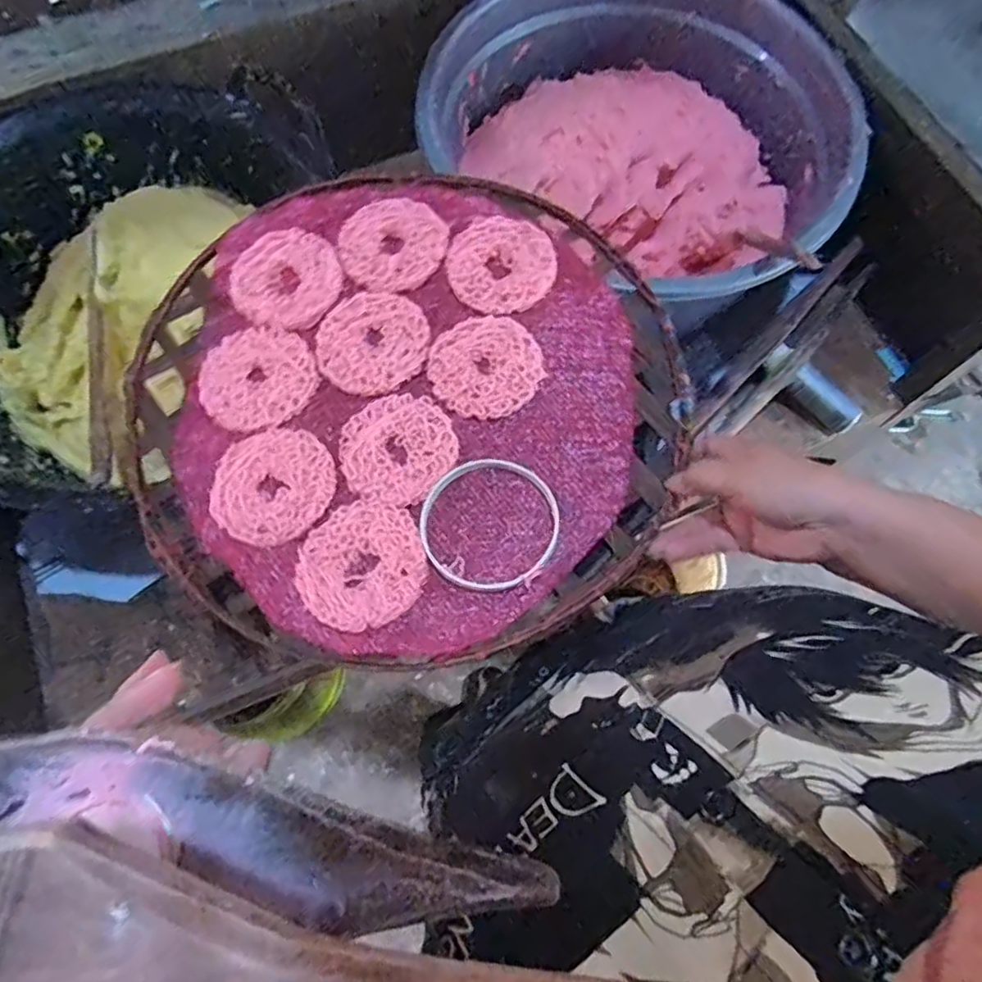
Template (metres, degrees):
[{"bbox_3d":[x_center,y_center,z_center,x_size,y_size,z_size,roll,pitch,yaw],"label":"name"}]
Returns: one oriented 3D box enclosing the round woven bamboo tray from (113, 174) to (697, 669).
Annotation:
[{"bbox_3d":[-0.060,-0.069,0.451,0.368,0.021,0.362,1,72,-2],"label":"round woven bamboo tray"}]

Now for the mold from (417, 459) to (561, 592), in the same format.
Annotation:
[{"bbox_3d":[0.000,0.021,0.416,0.090,0.007,0.086,1,72,-2],"label":"mold"}]

